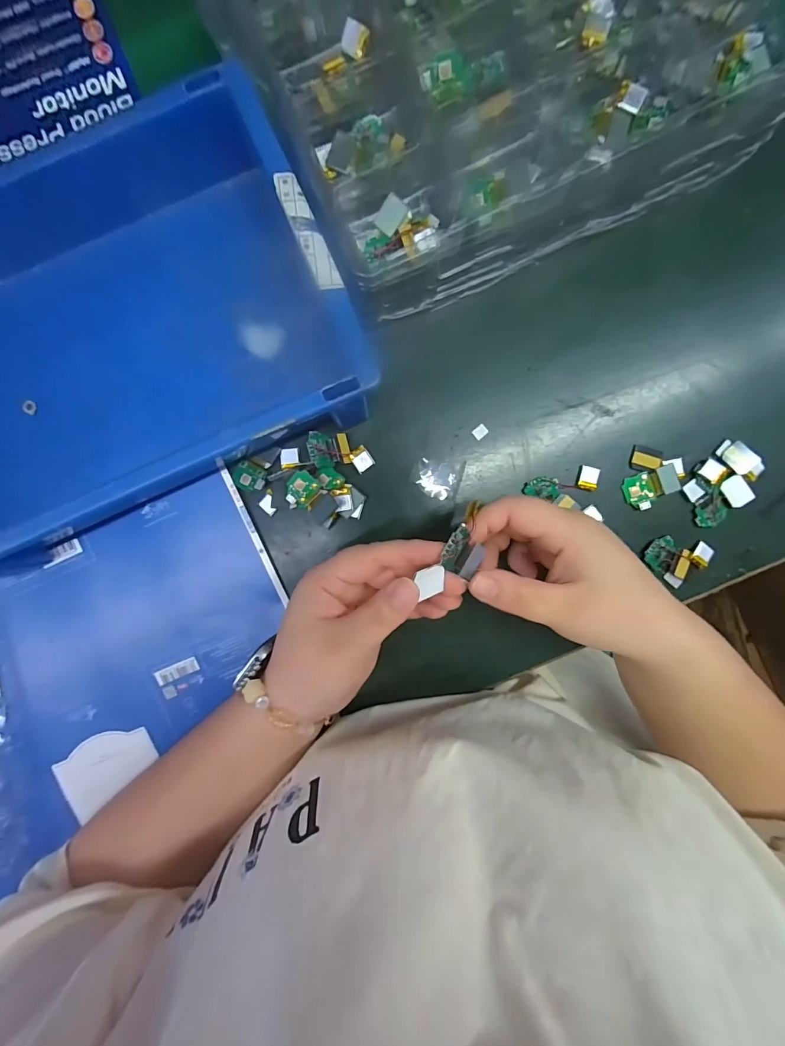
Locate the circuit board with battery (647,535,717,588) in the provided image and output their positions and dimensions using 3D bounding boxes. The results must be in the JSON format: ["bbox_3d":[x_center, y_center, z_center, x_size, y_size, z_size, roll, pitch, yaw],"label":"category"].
[{"bbox_3d":[0.214,0.023,0.306,0.040,0.004,0.038,45,92,-1],"label":"circuit board with battery"}]

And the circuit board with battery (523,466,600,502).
[{"bbox_3d":[0.126,-0.029,0.303,0.056,0.006,0.019,-13,91,1],"label":"circuit board with battery"}]

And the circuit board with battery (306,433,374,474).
[{"bbox_3d":[-0.037,-0.050,0.289,0.049,0.008,0.025,9,92,-29],"label":"circuit board with battery"}]

